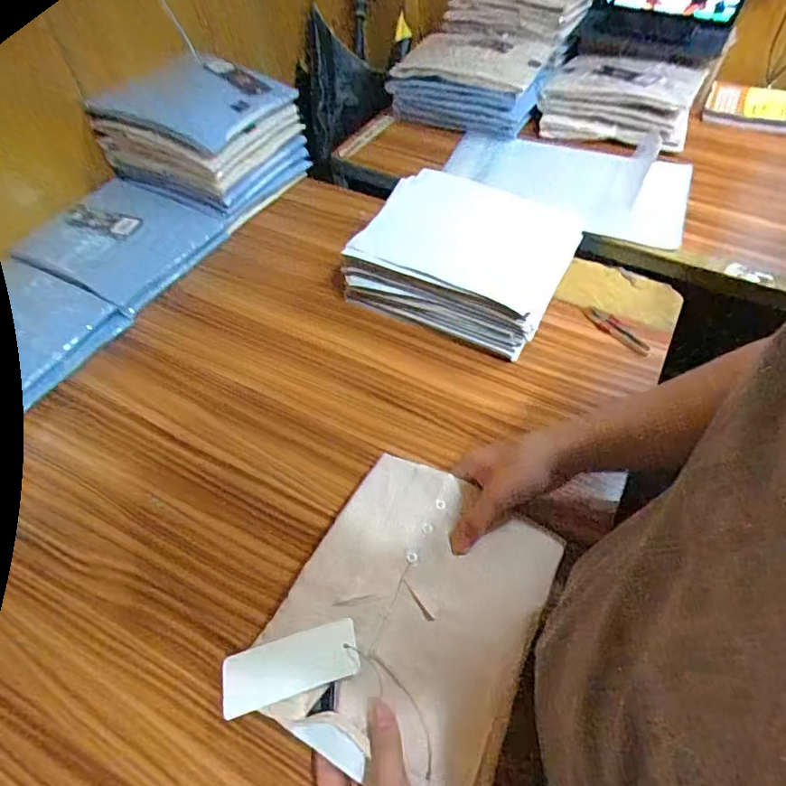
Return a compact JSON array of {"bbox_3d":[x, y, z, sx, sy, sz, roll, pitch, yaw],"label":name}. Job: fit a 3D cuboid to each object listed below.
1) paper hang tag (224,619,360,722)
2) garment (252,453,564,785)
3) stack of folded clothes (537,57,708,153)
[{"bbox_3d":[-0.087,0.229,0.434,0.117,0.004,0.046,-19,52,0],"label":"paper hang tag"},{"bbox_3d":[0.019,0.181,0.453,0.205,0.028,0.241,23,59,16],"label":"garment"},{"bbox_3d":[0.430,-0.557,0.986,0.281,0.080,0.202,14,55,12],"label":"stack of folded clothes"}]

